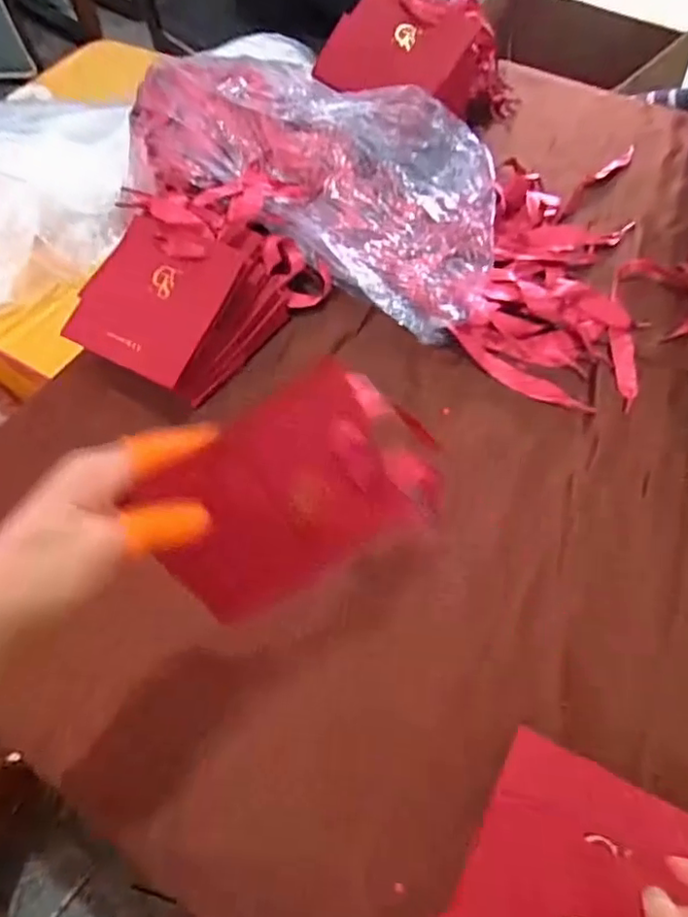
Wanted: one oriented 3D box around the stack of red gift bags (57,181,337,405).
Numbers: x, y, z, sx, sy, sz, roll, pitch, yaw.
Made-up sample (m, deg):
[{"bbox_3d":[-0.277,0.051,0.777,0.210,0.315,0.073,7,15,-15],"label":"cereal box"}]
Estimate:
[{"bbox_3d":[-0.150,-0.164,0.572,0.186,0.096,0.195,28,65,19],"label":"stack of red gift bags"}]

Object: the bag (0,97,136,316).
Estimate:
[{"bbox_3d":[-0.398,-0.333,0.735,0.228,0.105,0.341,5,60,6],"label":"bag"}]

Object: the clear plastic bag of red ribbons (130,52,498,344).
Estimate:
[{"bbox_3d":[-0.033,-0.316,0.635,0.449,0.075,0.262,24,64,17],"label":"clear plastic bag of red ribbons"}]

